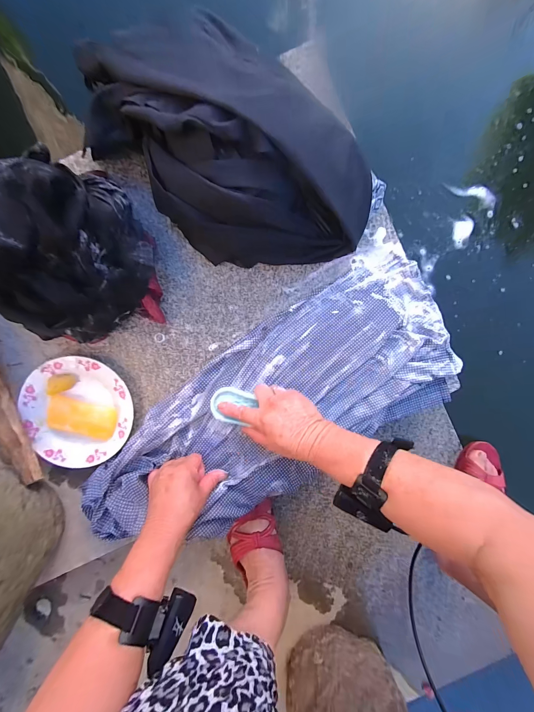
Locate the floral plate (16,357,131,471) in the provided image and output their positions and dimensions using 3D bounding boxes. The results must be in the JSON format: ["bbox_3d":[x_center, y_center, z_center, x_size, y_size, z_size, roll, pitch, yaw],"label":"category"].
[{"bbox_3d":[-0.296,0.087,0.419,0.157,0.025,0.170,0,91,-3],"label":"floral plate"}]

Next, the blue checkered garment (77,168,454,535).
[{"bbox_3d":[0.014,0.069,0.421,0.608,0.050,0.286,-33,92,-2],"label":"blue checkered garment"}]

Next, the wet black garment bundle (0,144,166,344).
[{"bbox_3d":[-0.253,-0.132,0.345,0.183,0.160,0.198,-9,93,2],"label":"wet black garment bundle"}]

